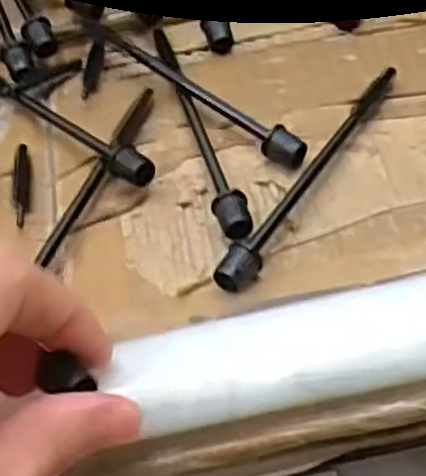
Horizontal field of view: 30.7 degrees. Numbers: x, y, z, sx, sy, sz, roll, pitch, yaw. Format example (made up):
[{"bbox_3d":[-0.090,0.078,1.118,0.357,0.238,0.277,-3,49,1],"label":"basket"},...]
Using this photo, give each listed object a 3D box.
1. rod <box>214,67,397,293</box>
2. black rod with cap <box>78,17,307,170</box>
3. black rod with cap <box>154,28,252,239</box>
[{"bbox_3d":[0.030,-0.021,0.236,0.008,0.008,0.101,23,56,25],"label":"rod"},{"bbox_3d":[-0.010,-0.053,0.264,0.010,0.012,0.104,-38,55,-24],"label":"black rod with cap"},{"bbox_3d":[-0.005,-0.038,0.256,0.010,0.008,0.098,-14,49,-5],"label":"black rod with cap"}]

